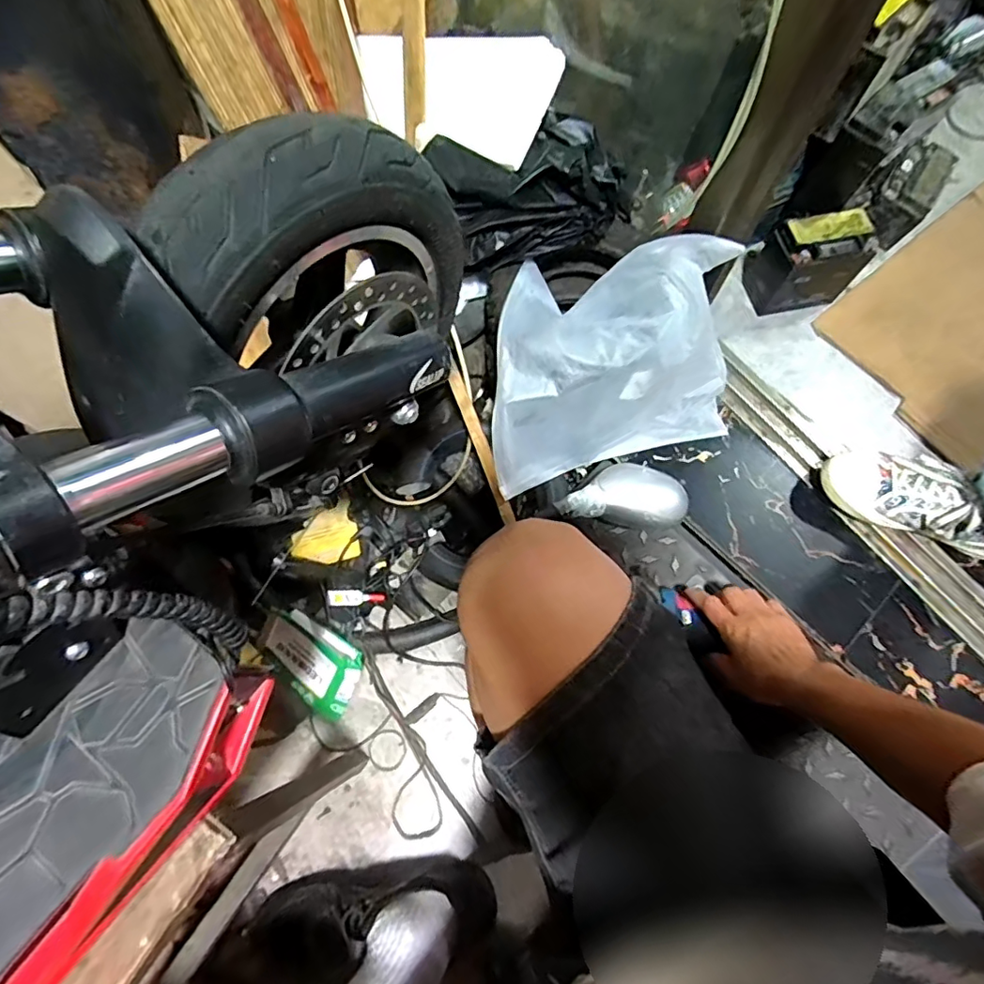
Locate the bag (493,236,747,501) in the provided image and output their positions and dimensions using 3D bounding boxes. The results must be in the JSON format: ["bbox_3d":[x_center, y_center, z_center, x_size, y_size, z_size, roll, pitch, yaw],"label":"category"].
[{"bbox_3d":[0.147,-0.181,0.746,0.356,0.206,0.245,-19,71,-7],"label":"bag"}]

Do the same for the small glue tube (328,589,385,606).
[{"bbox_3d":[-0.193,0.150,0.770,0.077,0.011,0.022,4,69,-16],"label":"small glue tube"}]

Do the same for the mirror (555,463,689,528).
[{"bbox_3d":[0.186,0.004,0.766,0.182,0.057,0.092,5,70,1],"label":"mirror"}]

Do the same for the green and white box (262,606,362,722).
[{"bbox_3d":[-0.254,0.236,0.764,0.162,0.038,0.097,34,102,15],"label":"green and white box"}]

